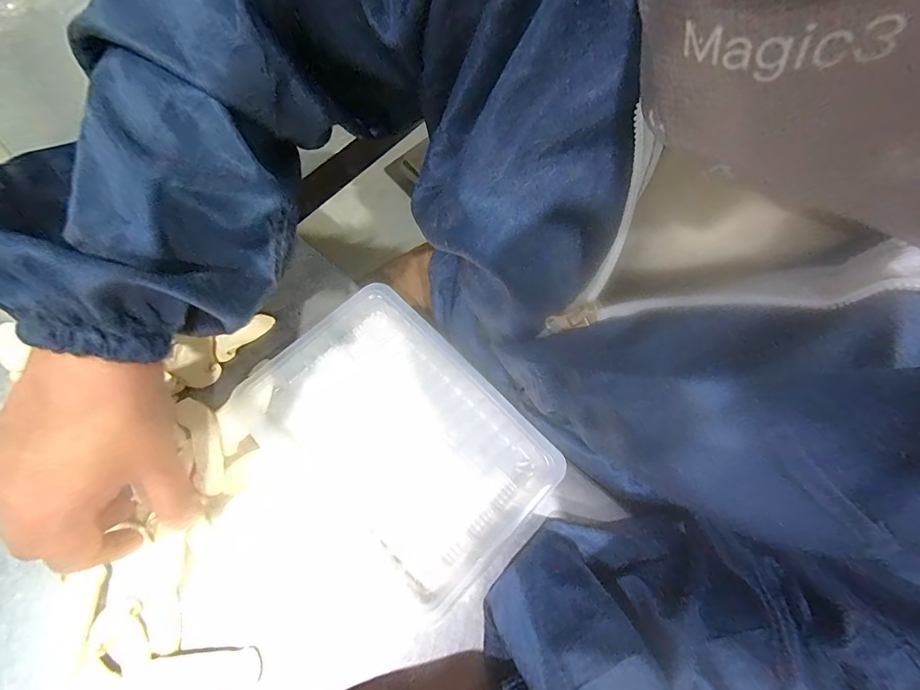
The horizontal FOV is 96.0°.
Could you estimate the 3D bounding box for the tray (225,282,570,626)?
[{"bbox_3d":[-0.046,0.065,0.306,0.209,0.022,0.150,43,74,11],"label":"tray"}]

